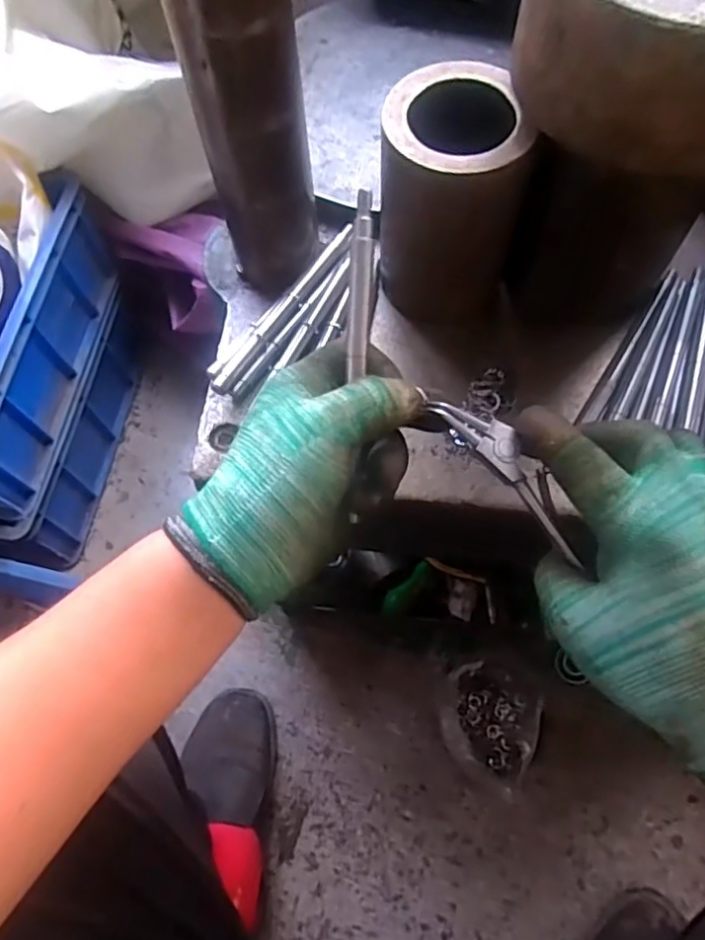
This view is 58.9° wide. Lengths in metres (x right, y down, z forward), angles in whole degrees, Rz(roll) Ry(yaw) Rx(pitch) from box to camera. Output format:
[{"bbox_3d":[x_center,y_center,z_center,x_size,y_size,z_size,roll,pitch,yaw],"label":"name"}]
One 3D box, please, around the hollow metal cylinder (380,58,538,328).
[{"bbox_3d":[0.062,-0.169,0.408,0.085,0.138,0.087,2,67,3],"label":"hollow metal cylinder"}]

